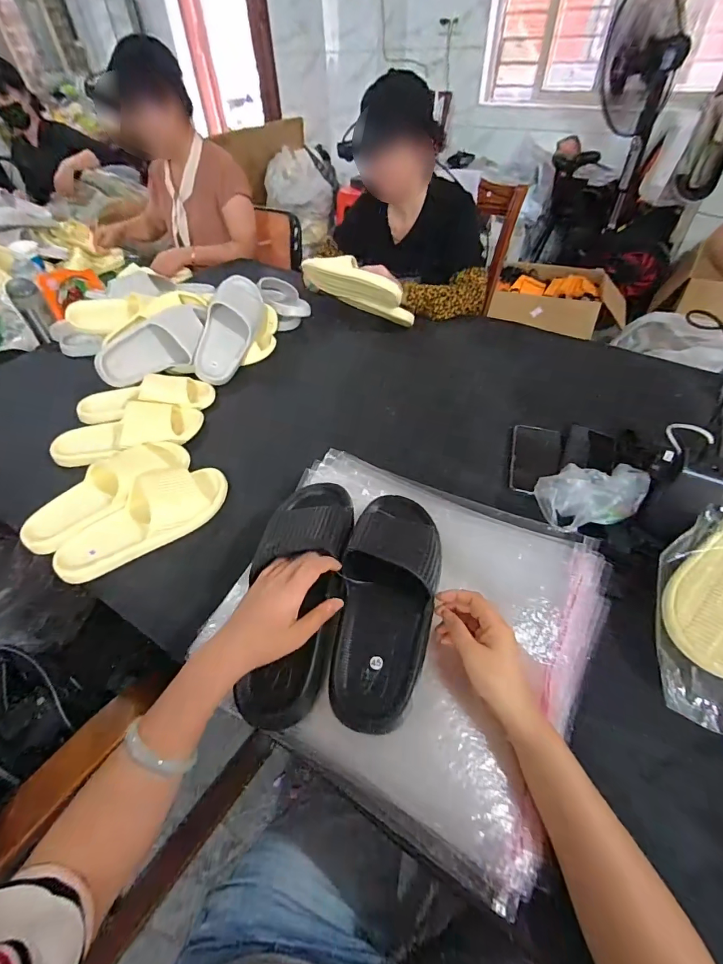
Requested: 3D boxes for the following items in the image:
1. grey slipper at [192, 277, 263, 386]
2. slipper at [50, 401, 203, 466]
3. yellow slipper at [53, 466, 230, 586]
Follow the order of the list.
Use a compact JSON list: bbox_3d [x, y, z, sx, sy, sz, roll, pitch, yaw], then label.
[{"bbox_3d":[-0.278,-0.327,0.876,0.094,0.088,0.265,11,74,12],"label":"grey slipper"},{"bbox_3d":[-0.416,-0.088,0.727,0.246,0.055,0.107,-8,48,-5],"label":"slipper"},{"bbox_3d":[-0.311,0.048,0.589,0.246,0.061,0.091,-30,53,-23],"label":"yellow slipper"}]

